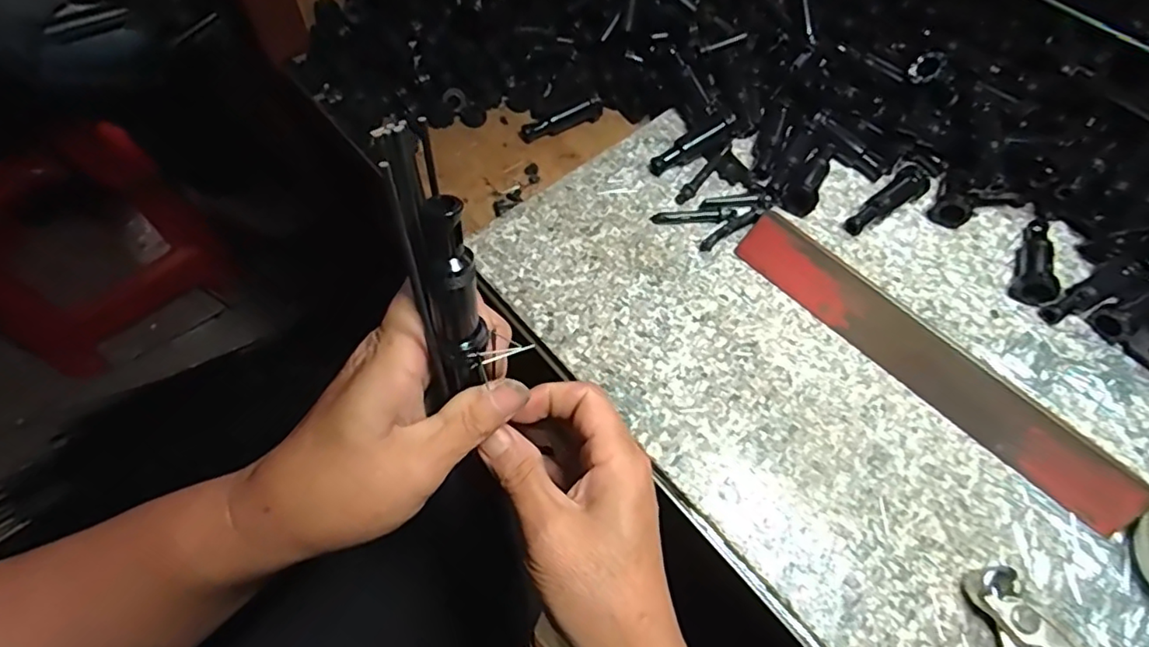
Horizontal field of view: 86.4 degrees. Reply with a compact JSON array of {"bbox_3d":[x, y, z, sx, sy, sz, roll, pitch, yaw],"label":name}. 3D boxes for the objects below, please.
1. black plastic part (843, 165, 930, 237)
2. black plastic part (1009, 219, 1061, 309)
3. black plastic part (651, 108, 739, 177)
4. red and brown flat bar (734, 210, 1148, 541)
[{"bbox_3d":[0.221,-0.087,0.432,0.070,0.022,0.019,-31,66,-17],"label":"black plastic part"},{"bbox_3d":[0.312,-0.045,0.413,0.021,0.019,0.072,20,62,9],"label":"black plastic part"},{"bbox_3d":[0.085,-0.132,0.444,0.069,0.012,0.013,-34,65,4],"label":"black plastic part"},{"bbox_3d":[0.211,0.022,0.369,0.258,0.037,0.010,42,30,18],"label":"red and brown flat bar"}]

